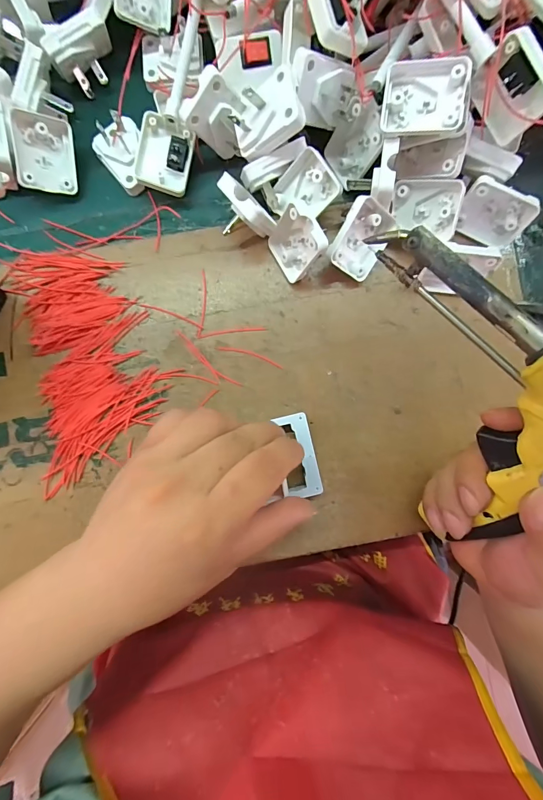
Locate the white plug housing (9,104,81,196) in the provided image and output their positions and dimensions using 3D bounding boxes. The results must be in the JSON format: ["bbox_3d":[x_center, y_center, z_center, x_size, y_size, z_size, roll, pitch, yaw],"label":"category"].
[{"bbox_3d":[-0.167,-0.180,0.271,0.039,0.015,0.048,-8,104,-33],"label":"white plug housing"}]

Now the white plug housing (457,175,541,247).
[{"bbox_3d":[0.163,-0.138,0.272,0.047,0.040,0.017,23,53,1],"label":"white plug housing"}]

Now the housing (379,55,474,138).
[{"bbox_3d":[0.099,-0.190,0.234,0.052,0.017,0.040,9,113,16],"label":"housing"}]

